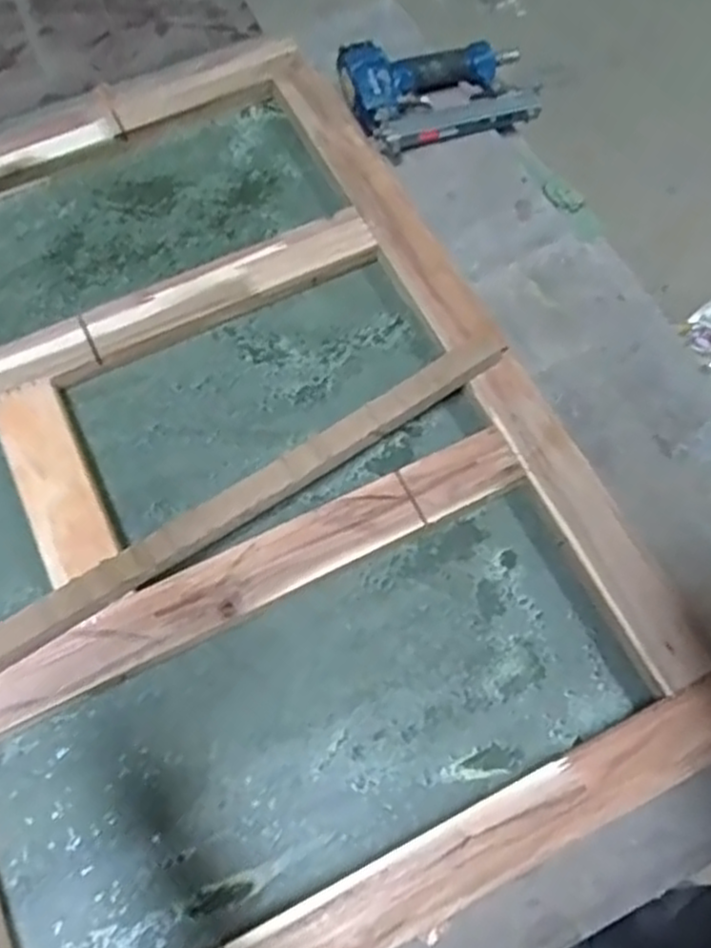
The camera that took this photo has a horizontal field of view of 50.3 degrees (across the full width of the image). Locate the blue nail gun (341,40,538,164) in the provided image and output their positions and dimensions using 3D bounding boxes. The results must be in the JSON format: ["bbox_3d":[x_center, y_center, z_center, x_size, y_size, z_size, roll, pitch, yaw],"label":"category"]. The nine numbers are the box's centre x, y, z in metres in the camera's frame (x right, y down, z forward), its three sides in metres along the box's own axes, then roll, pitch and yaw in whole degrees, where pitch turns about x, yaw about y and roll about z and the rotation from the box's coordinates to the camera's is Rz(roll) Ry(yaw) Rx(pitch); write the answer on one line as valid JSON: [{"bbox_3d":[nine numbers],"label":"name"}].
[{"bbox_3d":[0.090,-0.423,0.830,0.206,0.043,0.132,-15,67,-7],"label":"blue nail gun"}]

